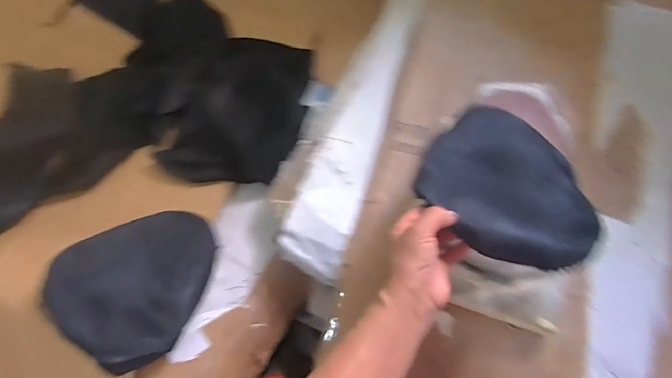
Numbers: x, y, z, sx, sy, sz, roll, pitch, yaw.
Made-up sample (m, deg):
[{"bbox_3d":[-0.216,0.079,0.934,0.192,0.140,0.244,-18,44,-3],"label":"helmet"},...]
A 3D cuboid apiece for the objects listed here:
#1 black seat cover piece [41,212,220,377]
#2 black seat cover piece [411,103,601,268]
[{"bbox_3d":[-0.336,0.153,0.727,0.240,0.056,0.271,42,52,-1],"label":"black seat cover piece"},{"bbox_3d":[0.222,-0.015,0.530,0.209,0.025,0.261,22,43,8],"label":"black seat cover piece"}]

